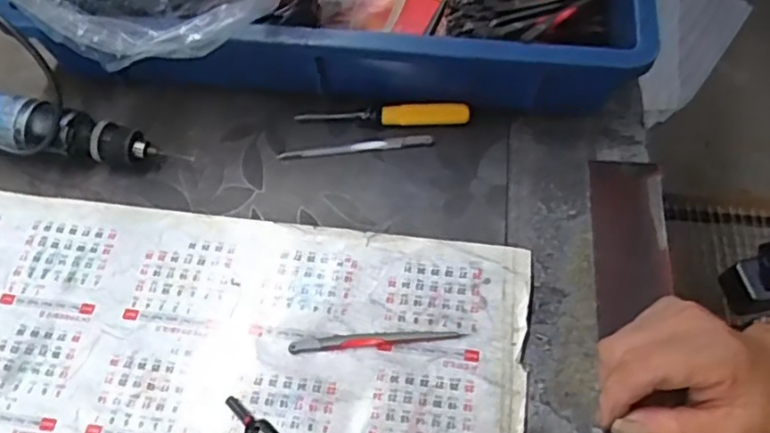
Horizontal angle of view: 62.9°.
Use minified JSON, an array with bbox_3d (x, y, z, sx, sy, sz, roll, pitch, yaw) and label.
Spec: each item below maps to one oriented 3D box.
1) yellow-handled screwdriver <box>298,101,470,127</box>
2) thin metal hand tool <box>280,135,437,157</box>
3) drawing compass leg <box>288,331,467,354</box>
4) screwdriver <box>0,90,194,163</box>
[{"bbox_3d":[-0.001,-0.075,0.453,0.122,0.016,0.016,3,63,4],"label":"yellow-handled screwdriver"},{"bbox_3d":[-0.021,-0.049,0.449,0.109,0.005,0.007,-6,63,-1],"label":"thin metal hand tool"},{"bbox_3d":[-0.005,0.076,0.387,0.105,0.004,0.010,-3,63,1],"label":"drawing compass leg"},{"bbox_3d":[-0.262,-0.064,0.433,0.243,0.043,0.040,10,64,7],"label":"screwdriver"}]

